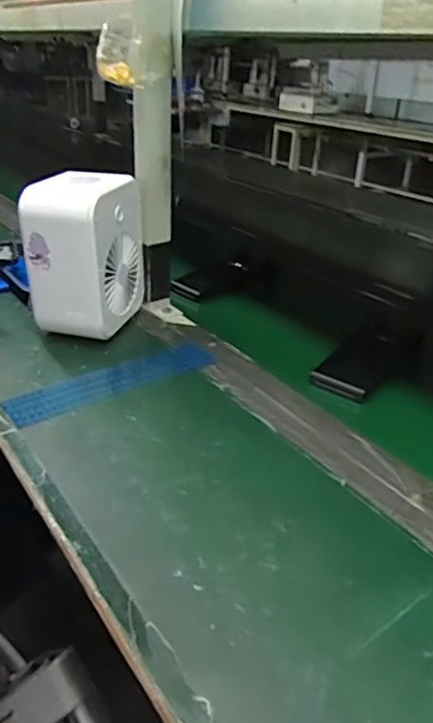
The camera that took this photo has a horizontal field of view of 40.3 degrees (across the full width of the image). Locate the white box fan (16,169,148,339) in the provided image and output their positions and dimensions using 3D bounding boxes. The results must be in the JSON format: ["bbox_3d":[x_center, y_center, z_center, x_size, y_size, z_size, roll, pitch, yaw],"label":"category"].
[{"bbox_3d":[-0.176,-0.142,0.798,0.106,0.216,0.150,9,30,12],"label":"white box fan"}]

